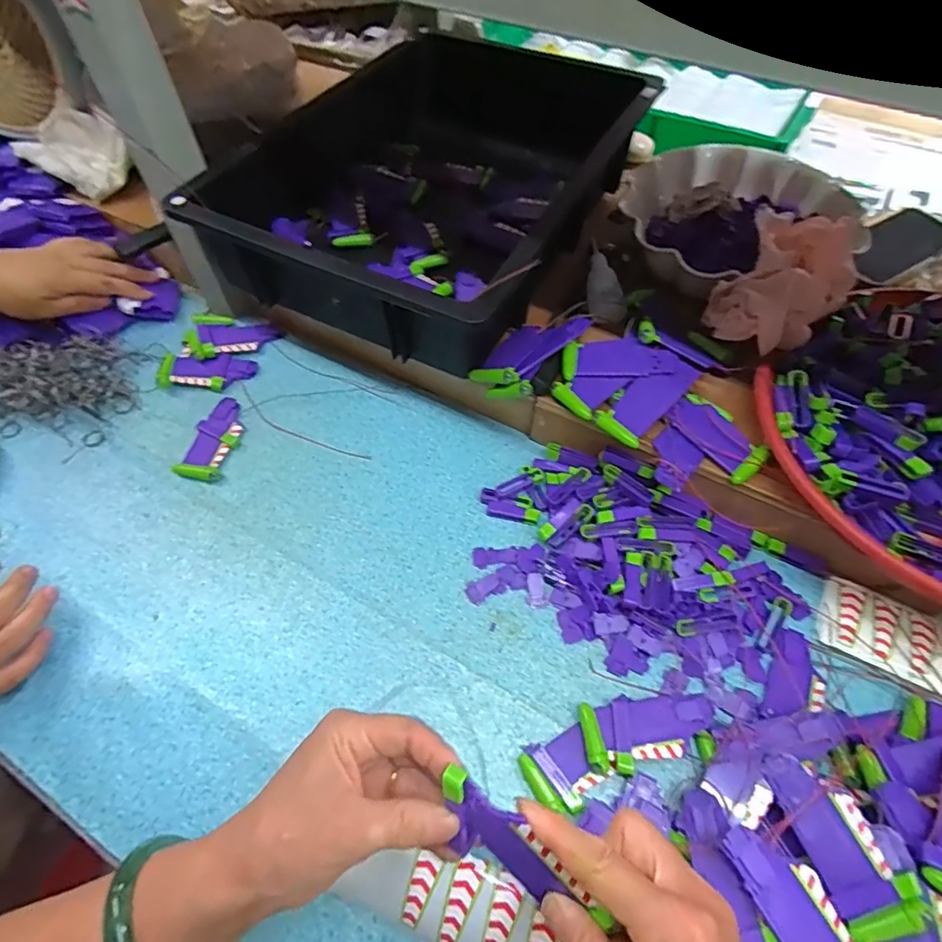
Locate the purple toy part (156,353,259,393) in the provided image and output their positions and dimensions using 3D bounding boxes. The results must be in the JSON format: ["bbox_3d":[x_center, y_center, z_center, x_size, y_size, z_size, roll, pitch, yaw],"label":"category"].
[{"bbox_3d":[-0.267,-0.100,0.547,0.090,0.018,0.041,1,57,1],"label":"purple toy part"}]

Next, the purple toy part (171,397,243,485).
[{"bbox_3d":[-0.238,-0.030,0.508,0.042,0.010,0.090,11,58,8],"label":"purple toy part"}]

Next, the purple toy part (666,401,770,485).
[{"bbox_3d":[0.194,-0.027,0.429,0.037,0.012,0.077,-33,62,-19],"label":"purple toy part"}]

